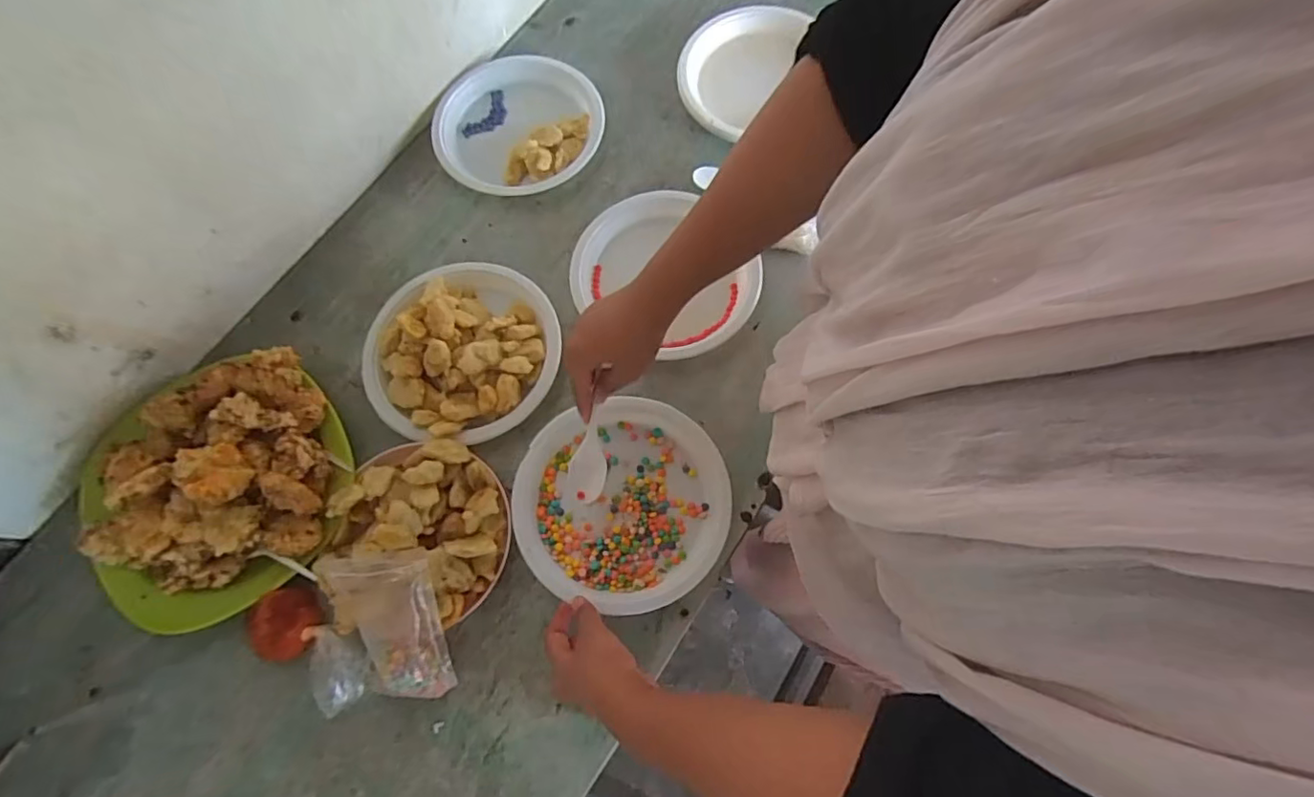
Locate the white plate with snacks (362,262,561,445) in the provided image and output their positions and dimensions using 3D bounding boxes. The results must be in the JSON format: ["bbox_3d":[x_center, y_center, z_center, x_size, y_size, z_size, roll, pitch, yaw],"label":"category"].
[{"bbox_3d":[-0.209,-0.055,0.616,0.195,0.046,0.197,-1,72,2],"label":"white plate with snacks"}]

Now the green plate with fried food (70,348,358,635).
[{"bbox_3d":[-0.428,0.082,0.555,0.239,0.088,0.229,-1,72,2],"label":"green plate with fried food"}]

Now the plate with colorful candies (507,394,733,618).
[{"bbox_3d":[-0.035,0.098,0.572,0.203,0.025,0.196,-1,72,2],"label":"plate with colorful candies"}]

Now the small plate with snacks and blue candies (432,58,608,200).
[{"bbox_3d":[-0.168,-0.336,0.716,0.202,0.026,0.193,-1,72,2],"label":"small plate with snacks and blue candies"}]

